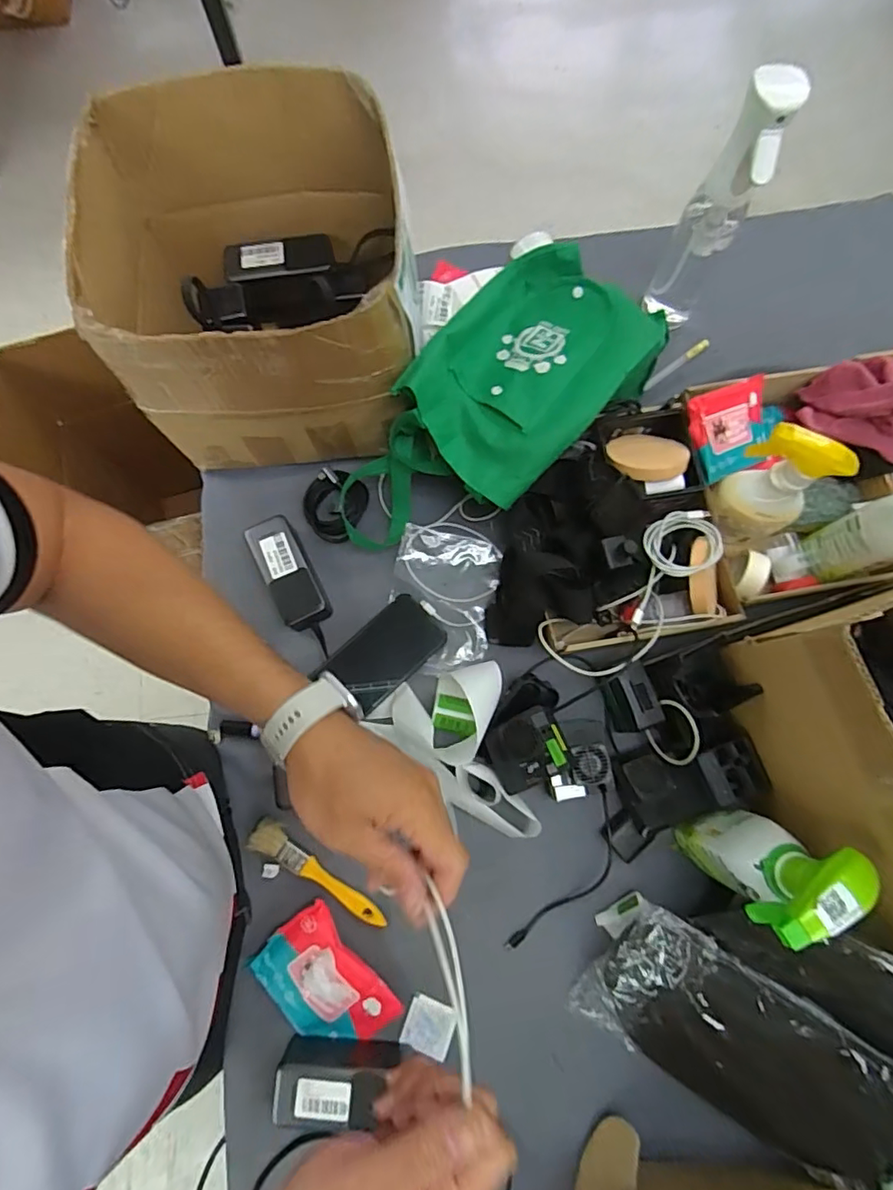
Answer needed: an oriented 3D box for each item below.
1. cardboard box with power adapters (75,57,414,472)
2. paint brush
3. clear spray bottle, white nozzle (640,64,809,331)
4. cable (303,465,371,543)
[{"bbox_3d":[-0.187,-0.325,0.591,0.291,0.241,0.287,-5,77,-1],"label":"cardboard box with power adapters"},{"bbox_3d":[-0.138,0.302,0.590,0.169,0.011,0.033,30,79,7],"label":"paint brush"},{"bbox_3d":[0.306,-0.435,0.630,0.065,0.285,0.086,25,79,6],"label":"clear spray bottle, white nozzle"},{"bbox_3d":[-0.136,-0.110,0.673,0.078,0.040,0.079,0,77,1],"label":"cable"}]

